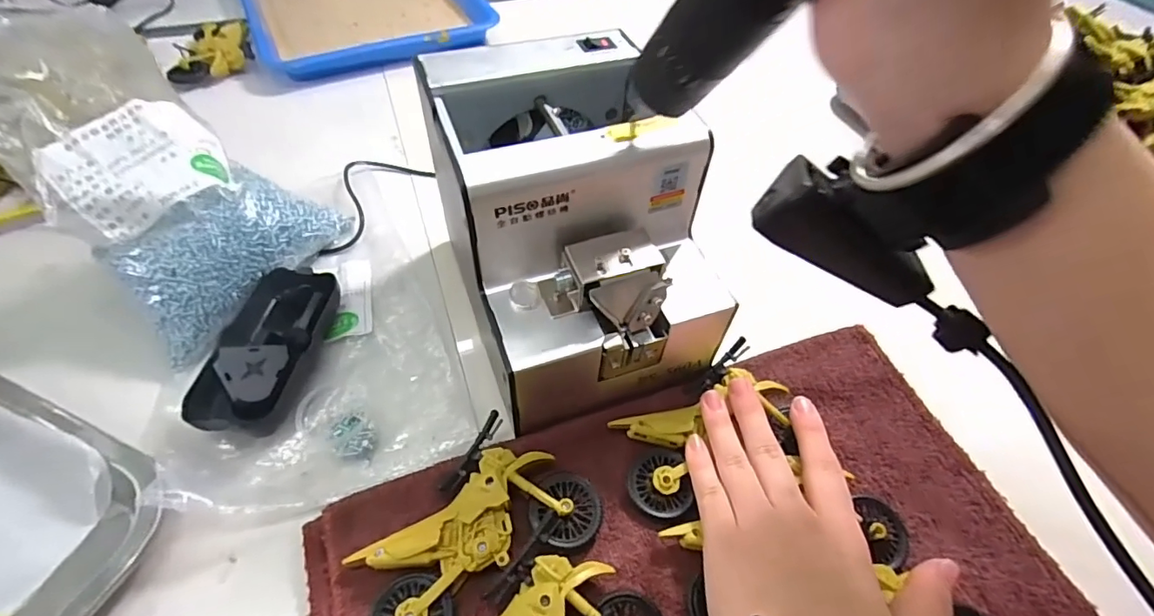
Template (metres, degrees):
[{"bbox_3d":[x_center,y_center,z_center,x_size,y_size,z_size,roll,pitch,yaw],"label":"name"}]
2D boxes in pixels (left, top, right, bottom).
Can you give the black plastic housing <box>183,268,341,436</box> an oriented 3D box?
[{"bbox_3d":[-0.186,0.024,0.317,0.053,0.026,0.104,6,52,1],"label":"black plastic housing"}]

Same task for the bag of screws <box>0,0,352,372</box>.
[{"bbox_3d":[-0.279,-0.103,0.345,0.254,0.064,0.140,48,61,3],"label":"bag of screws"}]

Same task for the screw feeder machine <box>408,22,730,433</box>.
[{"bbox_3d":[-0.002,-0.044,0.306,0.138,0.145,0.172,-14,55,-14],"label":"screw feeder machine"}]

